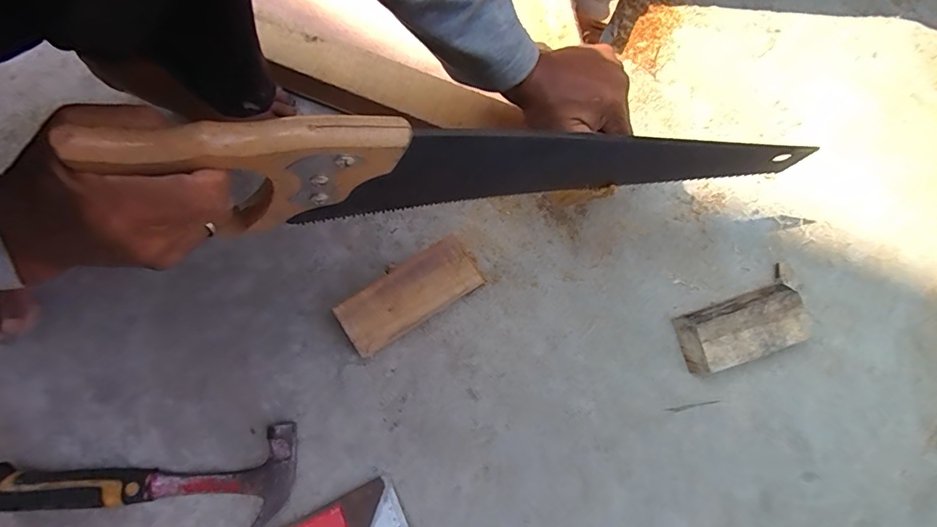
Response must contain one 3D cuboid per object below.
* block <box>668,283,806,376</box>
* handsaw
[{"bbox_3d":[0.268,0.063,0.441,0.117,0.040,0.060,-17,78,-6],"label":"block"},{"bbox_3d":[0.023,-0.070,0.340,0.487,0.125,0.032,-5,75,-22],"label":"handsaw"}]

